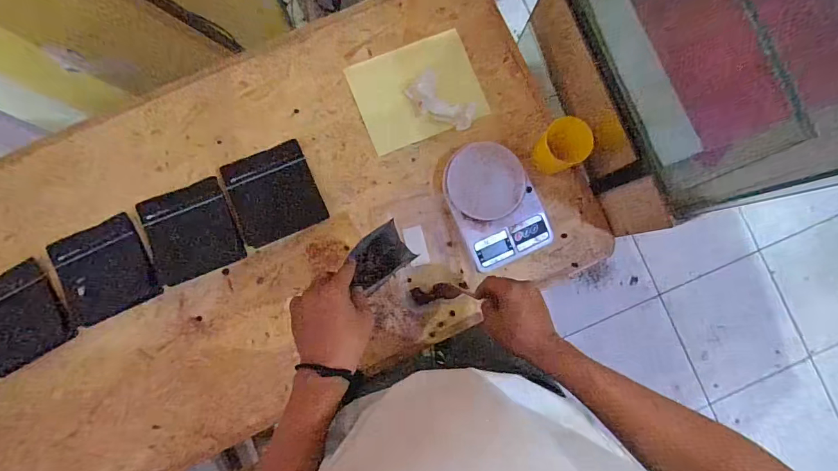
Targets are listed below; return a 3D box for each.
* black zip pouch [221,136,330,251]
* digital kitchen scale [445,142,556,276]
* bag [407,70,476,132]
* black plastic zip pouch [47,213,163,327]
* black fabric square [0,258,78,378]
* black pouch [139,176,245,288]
[{"bbox_3d":[-0.238,-0.070,0.665,0.136,0.007,0.143,-23,88,-5],"label":"black zip pouch"},{"bbox_3d":[0.124,-0.052,0.661,0.136,0.049,0.193,-23,88,-5],"label":"digital kitchen scale"},{"bbox_3d":[0.038,-0.223,0.683,0.117,0.019,0.070,33,84,-1],"label":"bag"},{"bbox_3d":[-0.501,0.056,0.641,0.136,0.006,0.142,-26,88,-5],"label":"black plastic zip pouch"},{"bbox_3d":[-0.634,0.129,0.631,0.141,0.015,0.145,-28,88,-5],"label":"black fabric square"},{"bbox_3d":[-0.368,-0.008,0.654,0.134,0.006,0.141,-21,88,-5],"label":"black pouch"}]

